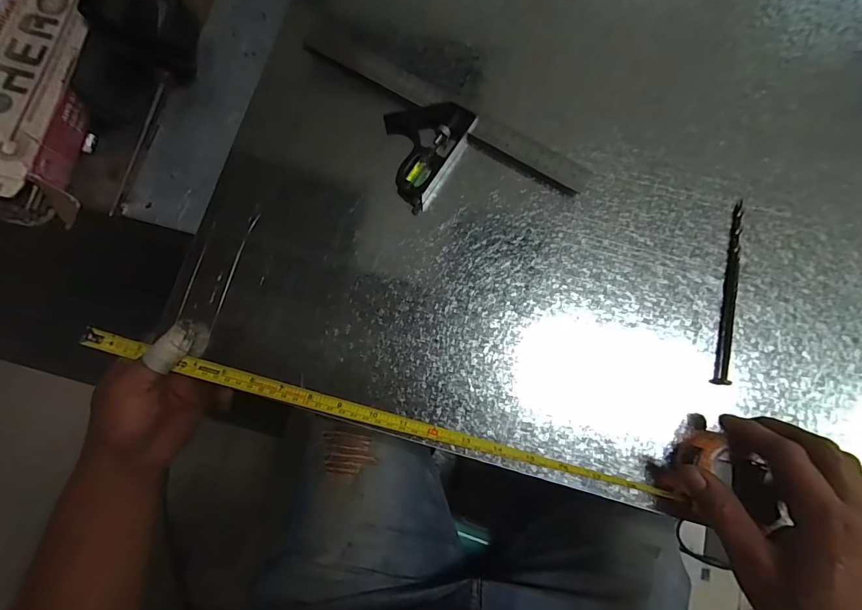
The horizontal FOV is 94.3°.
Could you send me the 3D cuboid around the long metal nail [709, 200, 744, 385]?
[{"bbox_3d":[0.248,-0.013,0.330,0.011,0.006,0.156,13,79,4],"label":"long metal nail"}]

